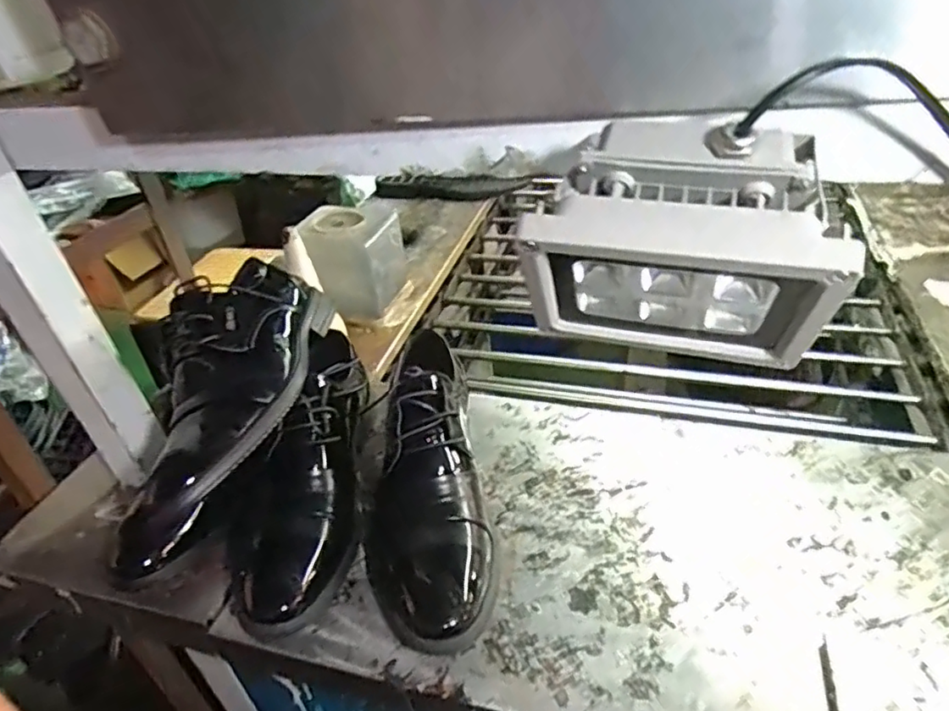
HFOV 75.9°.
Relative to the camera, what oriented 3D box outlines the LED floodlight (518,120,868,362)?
[{"bbox_3d":[0.082,-0.050,0.252,0.118,0.085,0.090,8,70,18],"label":"LED floodlight"}]

